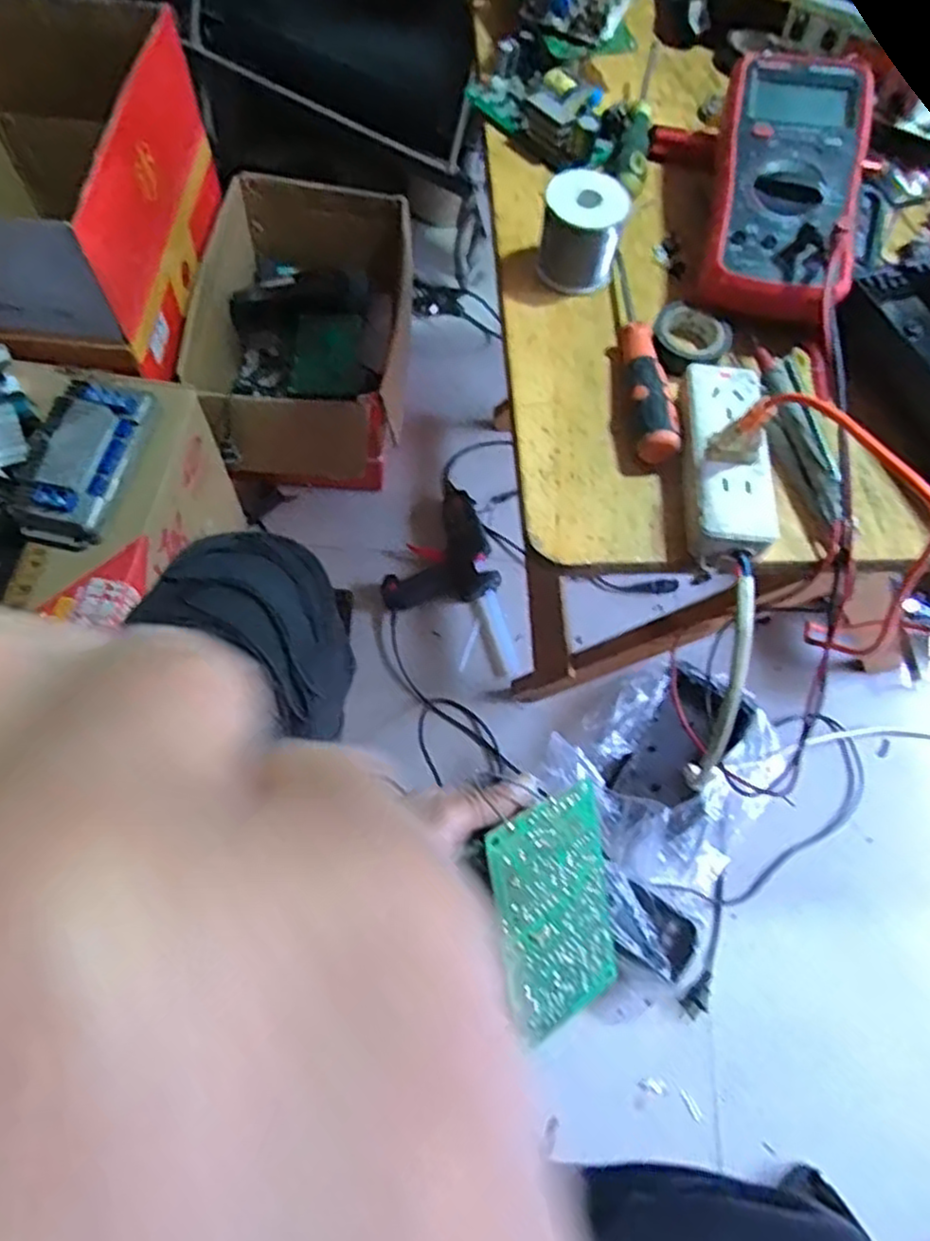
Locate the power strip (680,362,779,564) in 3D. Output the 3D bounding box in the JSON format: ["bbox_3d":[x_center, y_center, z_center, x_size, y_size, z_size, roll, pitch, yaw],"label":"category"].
[{"bbox_3d":[0.148,-0.093,0.416,0.047,0.022,0.118,6,66,-2],"label":"power strip"}]

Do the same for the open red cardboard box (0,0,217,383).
[{"bbox_3d":[-0.498,-0.501,0.851,0.314,0.232,0.425,2,66,-3],"label":"open red cardboard box"}]

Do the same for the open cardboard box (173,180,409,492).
[{"bbox_3d":[-0.219,-0.398,1.021,0.268,0.176,0.444,5,68,-1],"label":"open cardboard box"}]

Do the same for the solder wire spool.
[{"bbox_3d":[0.078,-0.255,0.478,0.050,0.056,0.050,1,66,-3],"label":"solder wire spool"}]

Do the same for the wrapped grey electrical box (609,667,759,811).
[{"bbox_3d":[0.265,0.158,0.894,0.116,0.041,0.177,33,68,10],"label":"wrapped grey electrical box"}]

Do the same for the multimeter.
[{"bbox_3d":[0.206,-0.285,0.471,0.094,0.048,0.185,15,67,6],"label":"multimeter"}]

